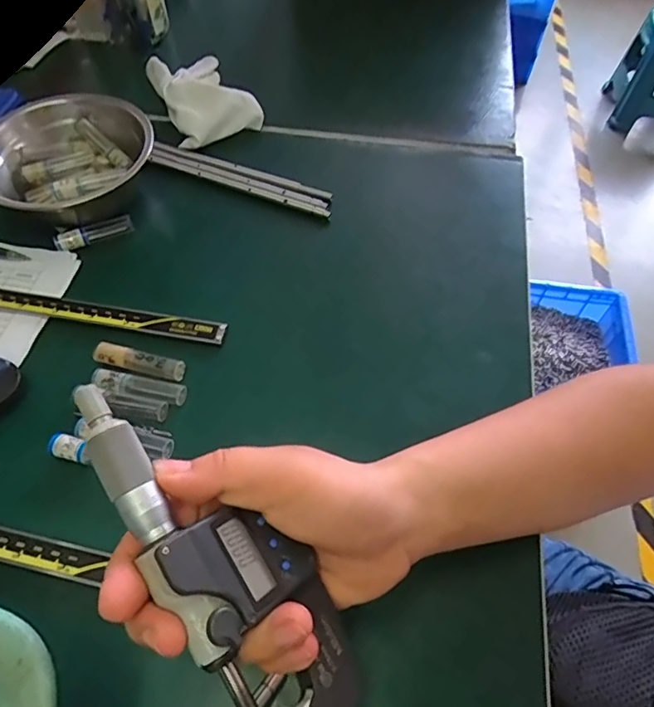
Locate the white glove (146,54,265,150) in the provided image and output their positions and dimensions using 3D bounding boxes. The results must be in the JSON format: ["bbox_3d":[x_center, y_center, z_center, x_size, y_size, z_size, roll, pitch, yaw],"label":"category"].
[{"bbox_3d":[-0.114,-0.243,0.475,0.076,0.031,0.136,-20,59,-13],"label":"white glove"}]

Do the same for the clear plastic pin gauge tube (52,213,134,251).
[{"bbox_3d":[-0.178,-0.092,0.397,0.057,0.010,0.015,-23,60,-15],"label":"clear plastic pin gauge tube"}]

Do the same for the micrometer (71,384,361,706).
[{"bbox_3d":[-0.042,0.075,0.192,0.050,0.026,0.154,-40,91,-24],"label":"micrometer"}]

